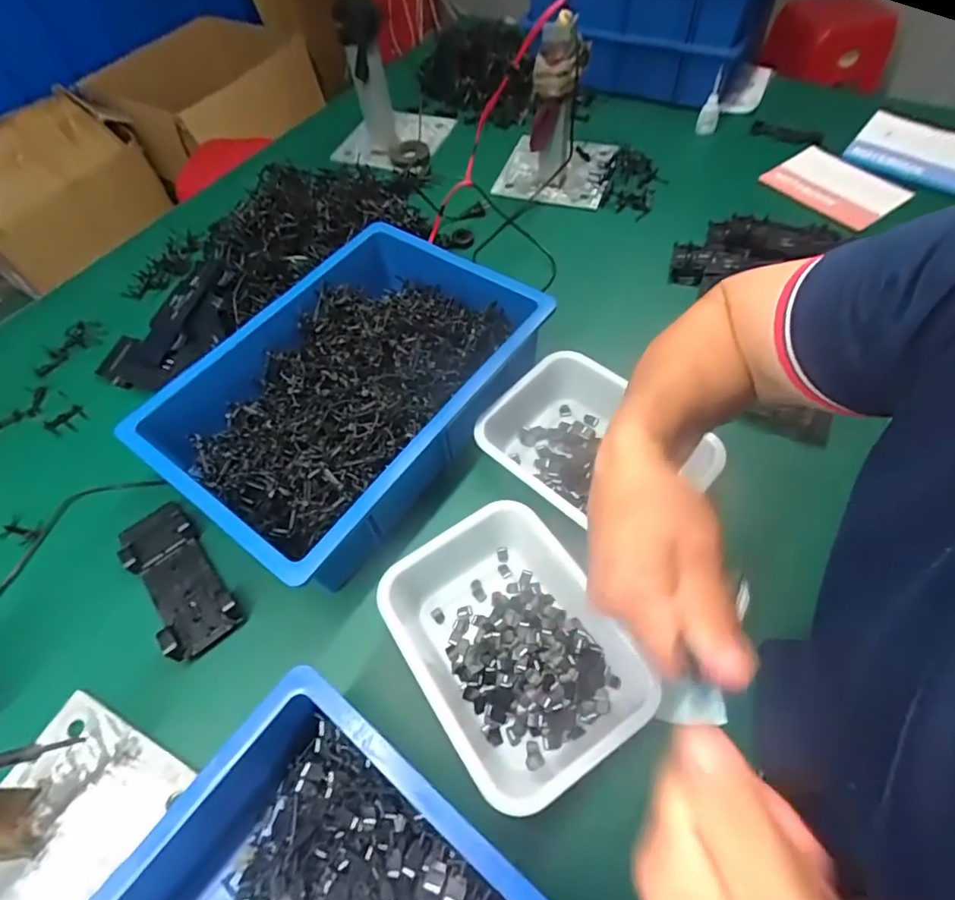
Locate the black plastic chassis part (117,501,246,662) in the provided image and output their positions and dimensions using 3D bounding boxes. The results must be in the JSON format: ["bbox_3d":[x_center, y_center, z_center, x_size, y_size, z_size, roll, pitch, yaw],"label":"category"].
[{"bbox_3d":[-0.344,0.141,0.604,0.081,0.024,0.192,-37,62,-17],"label":"black plastic chassis part"}]

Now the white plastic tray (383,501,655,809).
[{"bbox_3d":[0.034,0.194,0.531,0.185,0.068,0.250,-31,61,-14],"label":"white plastic tray"}]

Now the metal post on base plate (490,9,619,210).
[{"bbox_3d":[0.139,-0.577,0.895,0.193,0.236,0.178,8,59,10],"label":"metal post on base plate"}]

